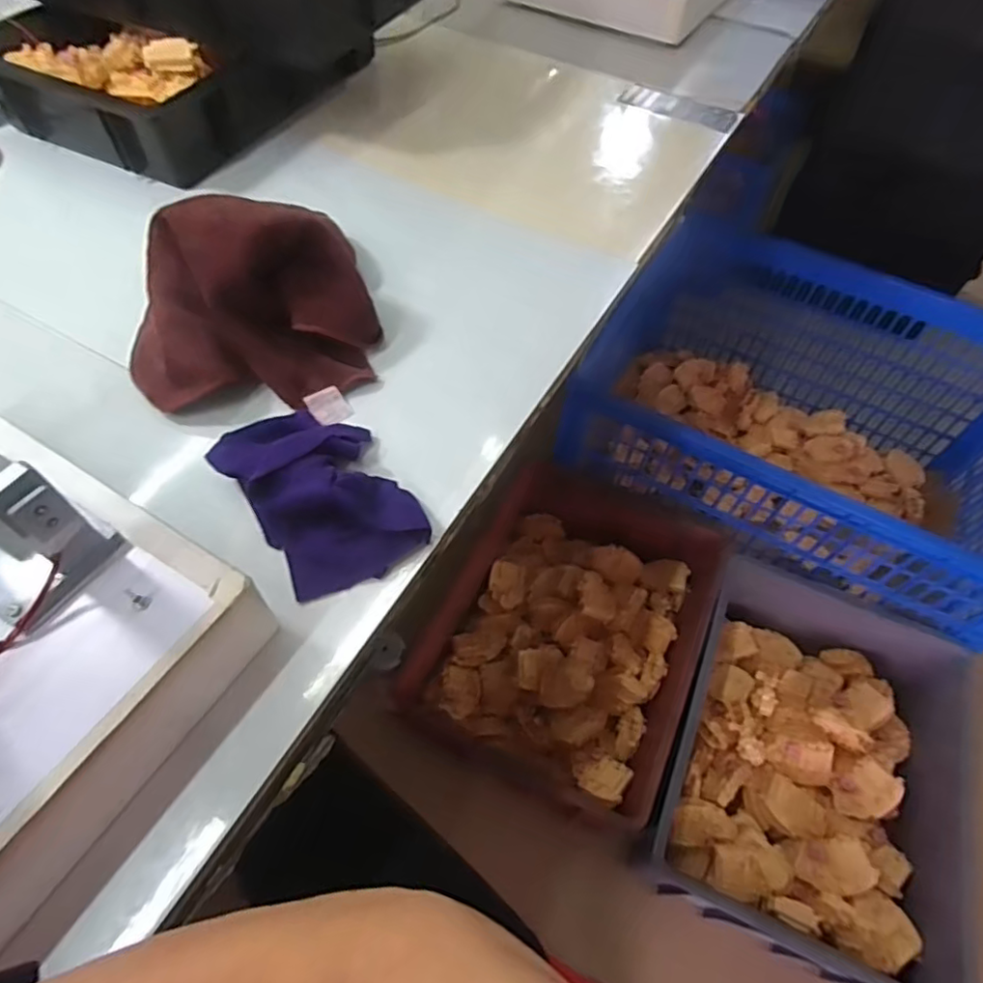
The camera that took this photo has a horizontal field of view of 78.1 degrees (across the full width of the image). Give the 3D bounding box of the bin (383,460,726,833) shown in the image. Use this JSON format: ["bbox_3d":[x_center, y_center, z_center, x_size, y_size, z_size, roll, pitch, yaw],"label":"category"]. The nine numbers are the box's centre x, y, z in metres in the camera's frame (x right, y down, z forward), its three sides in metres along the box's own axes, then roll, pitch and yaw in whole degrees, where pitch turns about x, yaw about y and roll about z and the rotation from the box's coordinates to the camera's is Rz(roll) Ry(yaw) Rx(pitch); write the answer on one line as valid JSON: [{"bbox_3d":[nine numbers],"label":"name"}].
[{"bbox_3d":[0.149,0.235,1.063,0.394,0.176,0.533,25,59,13],"label":"bin"}]

